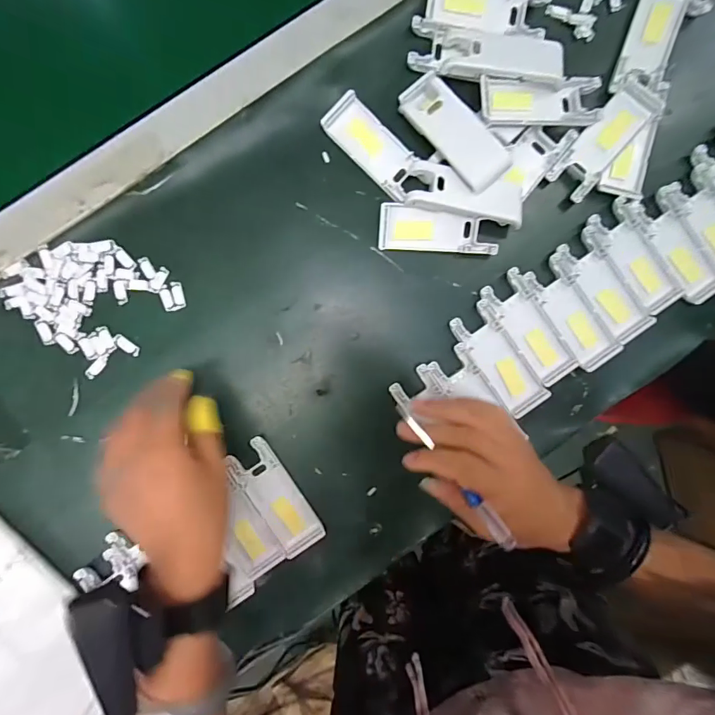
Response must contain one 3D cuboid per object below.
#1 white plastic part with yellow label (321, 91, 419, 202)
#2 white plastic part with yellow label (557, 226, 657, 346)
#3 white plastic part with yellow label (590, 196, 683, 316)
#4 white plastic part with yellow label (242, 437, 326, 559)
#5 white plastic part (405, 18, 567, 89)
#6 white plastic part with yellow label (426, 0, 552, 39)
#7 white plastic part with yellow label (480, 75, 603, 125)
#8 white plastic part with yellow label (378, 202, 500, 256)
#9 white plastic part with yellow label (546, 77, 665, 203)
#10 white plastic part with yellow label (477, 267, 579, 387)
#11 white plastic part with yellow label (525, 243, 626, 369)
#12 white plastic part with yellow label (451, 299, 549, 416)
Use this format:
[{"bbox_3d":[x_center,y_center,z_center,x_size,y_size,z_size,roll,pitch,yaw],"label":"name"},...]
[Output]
[{"bbox_3d":[0.015,-0.185,0.371,0.094,0.012,0.039,44,89,-4],"label":"white plastic part with yellow label"},{"bbox_3d":[0.227,-0.067,0.383,0.040,0.015,0.103,-33,93,-2],"label":"white plastic part with yellow label"},{"bbox_3d":[0.254,-0.092,0.382,0.044,0.006,0.103,-37,93,-2],"label":"white plastic part with yellow label"},{"bbox_3d":[-0.072,0.124,0.372,0.038,0.012,0.103,-35,93,-2],"label":"white plastic part with yellow label"},{"bbox_3d":[0.111,-0.263,0.363,0.130,0.018,0.044,8,91,-4],"label":"white plastic part"},{"bbox_3d":[0.113,-0.304,0.363,0.103,0.013,0.038,4,92,-3],"label":"white plastic part with yellow label"},{"bbox_3d":[0.158,-0.222,0.367,0.102,0.017,0.040,-2,92,-3],"label":"white plastic part with yellow label"},{"bbox_3d":[0.071,-0.112,0.371,0.103,0.020,0.036,2,92,-3],"label":"white plastic part with yellow label"},{"bbox_3d":[0.223,-0.196,0.373,0.038,0.017,0.117,41,89,-4],"label":"white plastic part with yellow label"},{"bbox_3d":[0.152,-0.023,0.379,0.047,0.007,0.104,-33,93,-2],"label":"white plastic part with yellow label"},{"bbox_3d":[0.197,-0.043,0.380,0.048,0.008,0.105,-34,93,-2],"label":"white plastic part with yellow label"},{"bbox_3d":[0.129,0.000,0.376,0.041,0.015,0.102,-35,93,-2],"label":"white plastic part with yellow label"}]

